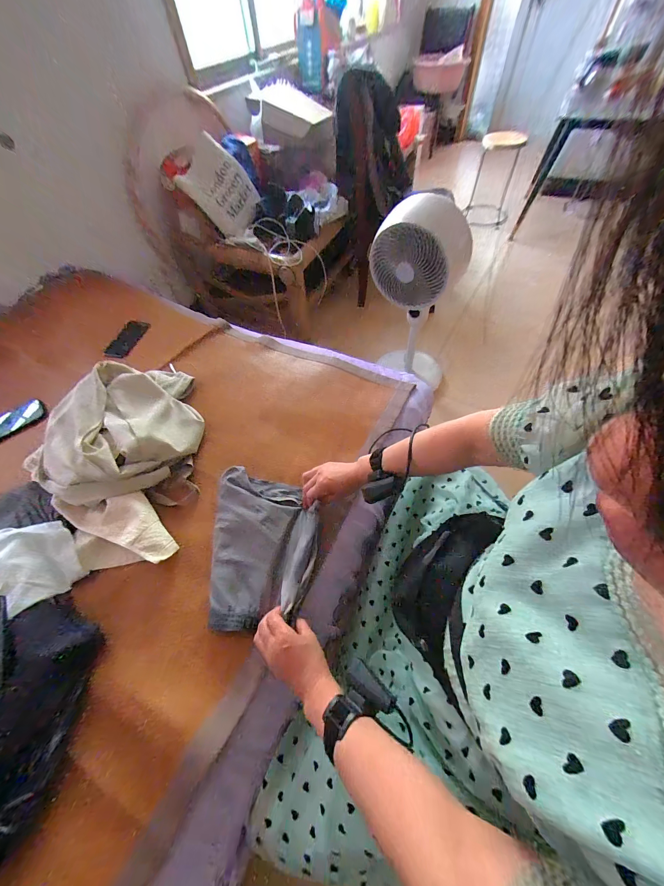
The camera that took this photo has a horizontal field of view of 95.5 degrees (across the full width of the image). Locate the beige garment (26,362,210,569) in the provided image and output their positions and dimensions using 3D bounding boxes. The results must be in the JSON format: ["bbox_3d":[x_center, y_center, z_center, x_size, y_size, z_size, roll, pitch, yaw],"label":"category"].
[{"bbox_3d":[-0.479,0.007,0.664,0.324,0.116,0.472,-4,58,2],"label":"beige garment"}]

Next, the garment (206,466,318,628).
[{"bbox_3d":[-0.127,0.184,0.576,0.198,0.049,0.278,-6,58,0],"label":"garment"}]

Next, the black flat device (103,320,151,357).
[{"bbox_3d":[-0.661,-0.335,0.975,0.154,0.052,0.013,-54,24,-6],"label":"black flat device"}]

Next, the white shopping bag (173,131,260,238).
[{"bbox_3d":[-0.466,-1.071,1.281,0.232,0.294,0.026,-43,45,19],"label":"white shopping bag"}]

